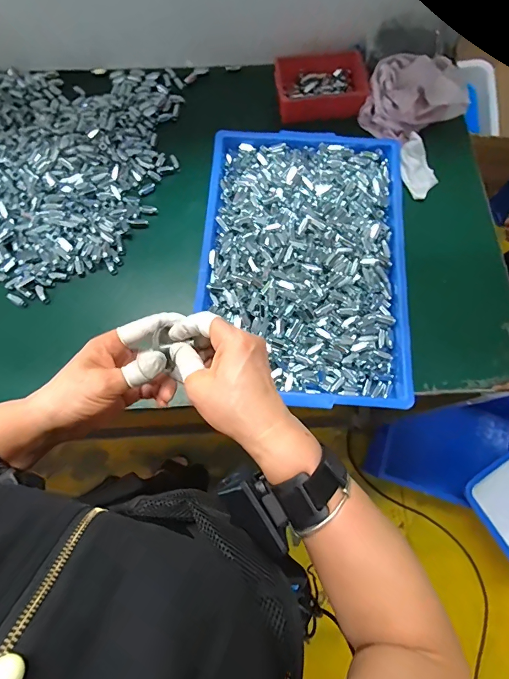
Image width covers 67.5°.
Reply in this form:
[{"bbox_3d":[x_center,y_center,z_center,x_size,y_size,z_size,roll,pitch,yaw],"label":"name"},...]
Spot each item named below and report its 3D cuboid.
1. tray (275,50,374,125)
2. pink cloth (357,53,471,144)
[{"bbox_3d":[0.111,-0.437,0.659,0.155,0.046,0.115,-6,73,-2],"label":"tray"},{"bbox_3d":[0.267,-0.397,0.623,0.164,0.074,0.125,22,74,7],"label":"pink cloth"}]

